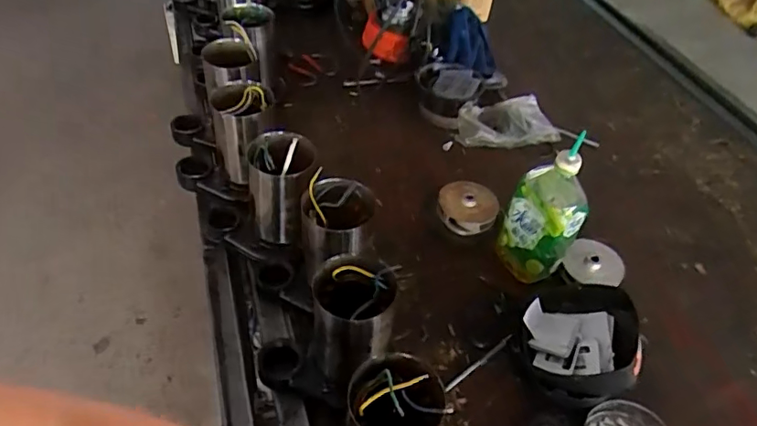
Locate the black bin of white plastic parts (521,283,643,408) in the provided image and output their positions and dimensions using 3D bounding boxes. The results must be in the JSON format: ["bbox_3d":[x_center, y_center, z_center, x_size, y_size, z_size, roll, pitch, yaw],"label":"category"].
[{"bbox_3d":[0.250,0.167,0.696,0.136,0.100,0.152,21,48,15],"label":"black bin of white plastic parts"}]

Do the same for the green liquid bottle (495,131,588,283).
[{"bbox_3d":[0.231,0.006,0.772,0.102,0.220,0.066,21,47,16],"label":"green liquid bottle"}]

